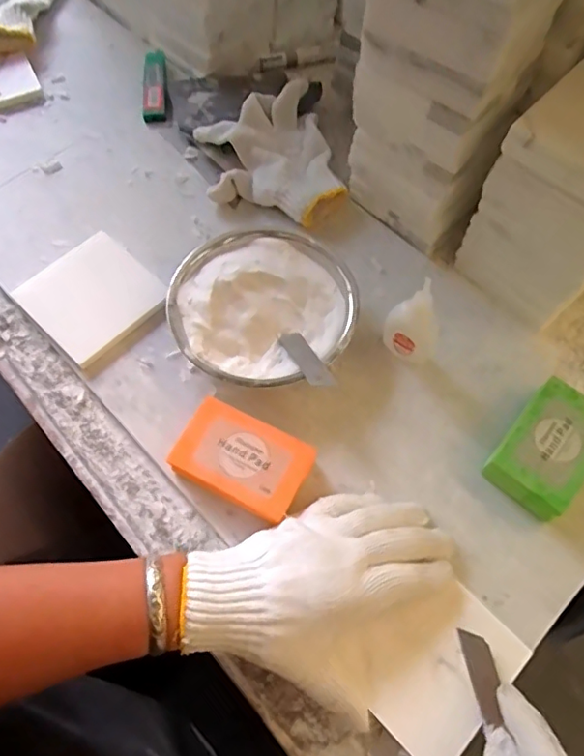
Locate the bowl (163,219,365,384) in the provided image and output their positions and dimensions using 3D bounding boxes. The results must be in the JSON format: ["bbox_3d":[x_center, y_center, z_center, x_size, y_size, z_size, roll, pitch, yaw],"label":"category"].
[{"bbox_3d":[-0.024,-0.059,0.454,0.146,0.043,0.143,1,67,-2],"label":"bowl"}]

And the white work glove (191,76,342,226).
[{"bbox_3d":[-0.023,-0.212,0.533,0.119,0.034,0.149,-12,68,-7],"label":"white work glove"}]

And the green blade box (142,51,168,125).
[{"bbox_3d":[-0.152,-0.325,0.602,0.027,0.015,0.111,-7,67,-5],"label":"green blade box"}]

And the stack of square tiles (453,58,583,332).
[{"bbox_3d":[0.218,-0.144,0.435,0.111,0.173,0.104,43,72,15],"label":"stack of square tiles"}]

